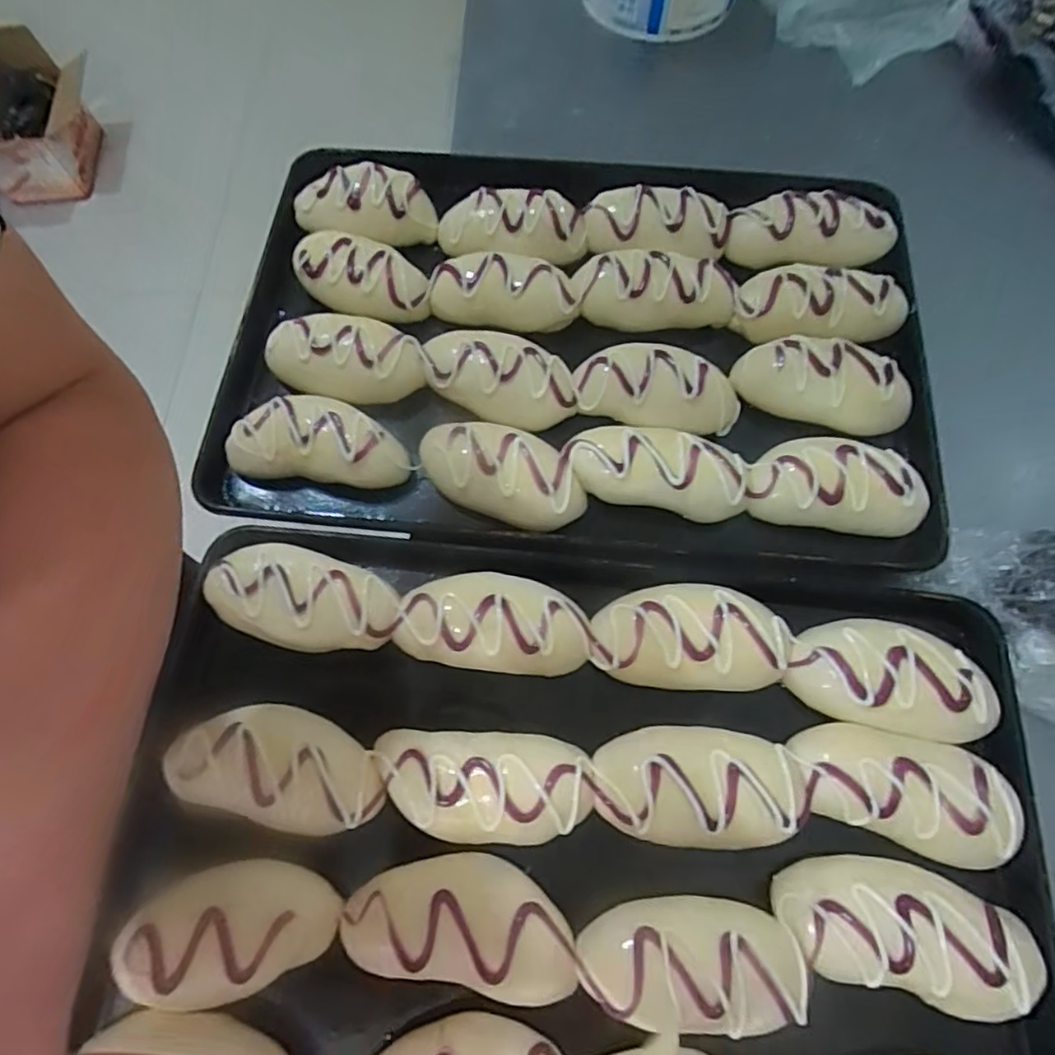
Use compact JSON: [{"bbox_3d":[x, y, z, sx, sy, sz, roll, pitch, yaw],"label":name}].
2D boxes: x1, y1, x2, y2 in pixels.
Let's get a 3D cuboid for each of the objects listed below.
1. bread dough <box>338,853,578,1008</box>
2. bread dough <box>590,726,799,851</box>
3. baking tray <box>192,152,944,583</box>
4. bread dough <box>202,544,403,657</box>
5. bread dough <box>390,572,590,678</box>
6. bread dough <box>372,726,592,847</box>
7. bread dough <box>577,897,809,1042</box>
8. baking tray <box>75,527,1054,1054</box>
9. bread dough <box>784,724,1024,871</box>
[{"bbox_3d":[-0.042,0.251,0.393,0.146,0.031,0.071,9,70,4],"label":"bread dough"},{"bbox_3d":[0.111,0.173,0.410,0.130,0.034,0.073,6,70,3],"label":"bread dough"},{"bbox_3d":[0.035,-0.168,0.549,0.596,0.049,0.400,4,70,2],"label":"baking tray"},{"bbox_3d":[-0.169,0.053,0.458,0.143,0.032,0.071,17,71,7],"label":"bread dough"},{"bbox_3d":[-0.026,0.067,0.451,0.139,0.030,0.069,5,70,3],"label":"bread dough"},{"bbox_3d":[-0.031,0.175,0.416,0.146,0.032,0.070,2,70,1],"label":"bread dough"},{"bbox_3d":[0.100,0.269,0.376,0.132,0.035,0.067,-2,69,0],"label":"bread dough"},{"bbox_3d":[0.033,0.212,0.413,0.589,0.064,0.390,6,70,3],"label":"baking tray"},{"bbox_3d":[0.252,0.174,0.407,0.141,0.030,0.070,14,70,6],"label":"bread dough"}]

